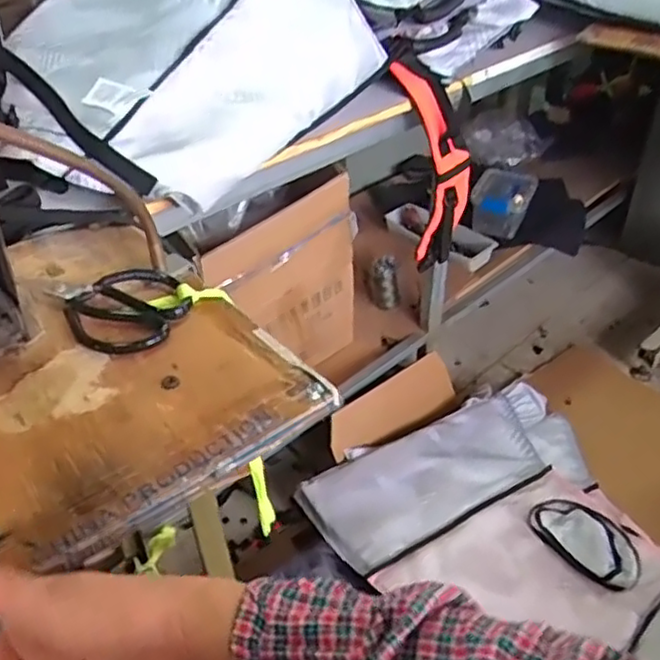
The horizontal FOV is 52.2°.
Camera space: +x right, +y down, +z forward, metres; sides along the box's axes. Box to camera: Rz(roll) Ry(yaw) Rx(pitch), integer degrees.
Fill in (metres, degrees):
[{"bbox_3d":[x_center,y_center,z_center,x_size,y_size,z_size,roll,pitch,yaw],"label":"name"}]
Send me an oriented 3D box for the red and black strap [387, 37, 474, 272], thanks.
[{"bbox_3d":[0.180,-0.298,1.153,0.112,0.377,0.071,-17,20,-19],"label":"red and black strap"}]

